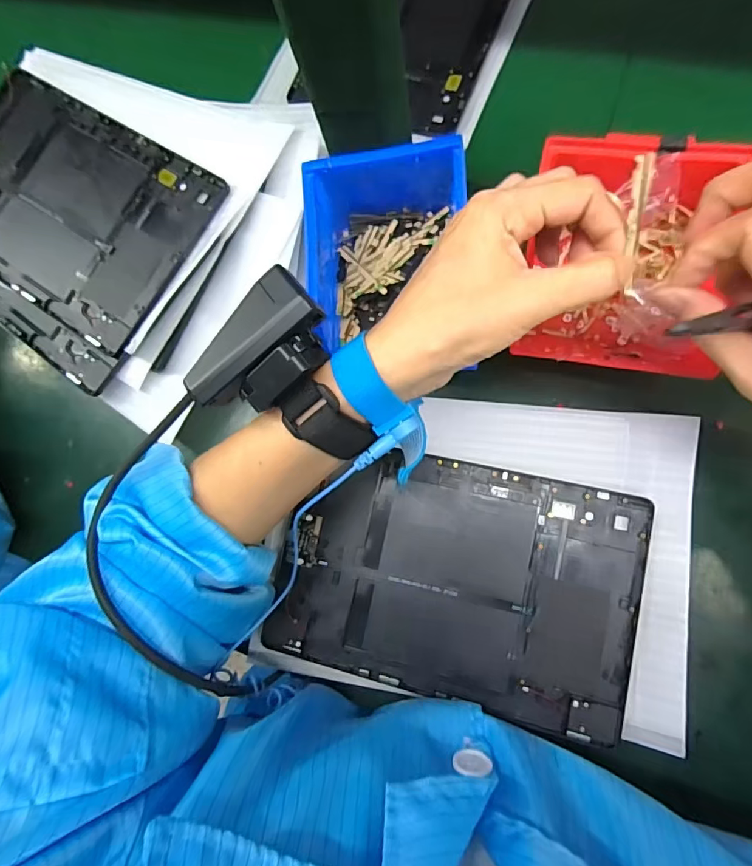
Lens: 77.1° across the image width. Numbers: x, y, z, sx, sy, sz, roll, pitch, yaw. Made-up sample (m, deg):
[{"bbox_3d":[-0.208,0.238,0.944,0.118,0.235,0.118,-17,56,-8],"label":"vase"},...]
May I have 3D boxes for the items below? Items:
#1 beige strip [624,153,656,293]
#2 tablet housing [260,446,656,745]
[{"bbox_3d":[0.112,-0.089,0.202,0.007,0.004,0.053,-8,124,6],"label":"beige strip"},{"bbox_3d":[0.052,0.097,0.320,0.231,0.006,0.152,10,82,12],"label":"tablet housing"}]

